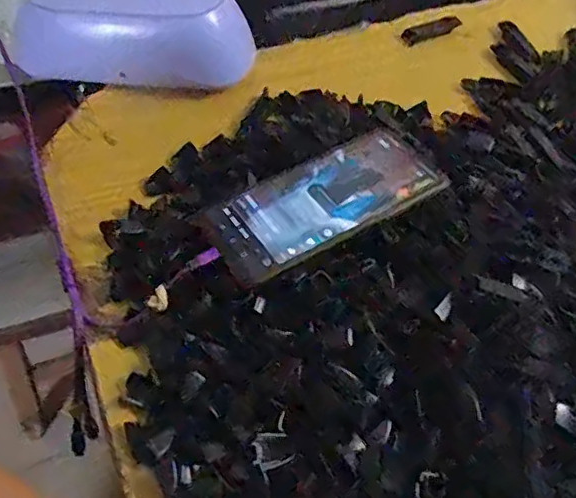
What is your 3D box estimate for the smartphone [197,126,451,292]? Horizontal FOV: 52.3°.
[{"bbox_3d":[0.026,-0.035,0.408,0.166,0.012,0.080,-28,61,-22],"label":"smartphone"}]

